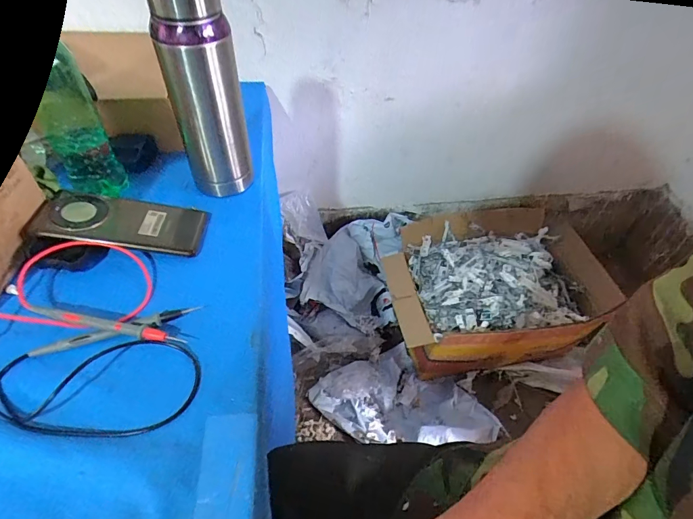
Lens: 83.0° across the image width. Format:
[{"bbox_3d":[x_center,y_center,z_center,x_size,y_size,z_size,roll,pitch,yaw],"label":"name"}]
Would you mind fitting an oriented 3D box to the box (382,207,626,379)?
[{"bbox_3d":[0.372,0.078,1.036,0.536,0.208,0.376,-4,47,-7],"label":"box"}]

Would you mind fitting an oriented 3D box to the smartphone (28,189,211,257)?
[{"bbox_3d":[-0.250,-0.045,0.448,0.168,0.013,0.079,8,46,-16],"label":"smartphone"}]

